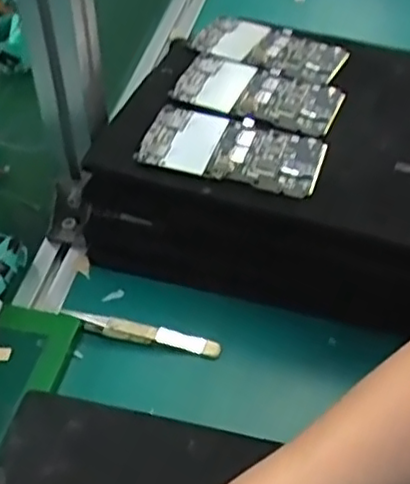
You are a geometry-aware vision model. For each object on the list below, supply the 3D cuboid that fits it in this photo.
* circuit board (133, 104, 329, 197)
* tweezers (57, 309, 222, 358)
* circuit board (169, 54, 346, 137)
[{"bbox_3d":[0.021,-0.071,0.502,0.132,0.011,0.065,15,55,10],"label":"circuit board"},{"bbox_3d":[-0.047,0.068,0.500,0.117,0.017,0.013,9,47,8],"label":"tweezers"},{"bbox_3d":[0.044,-0.123,0.552,0.131,0.012,0.070,18,56,16],"label":"circuit board"}]

